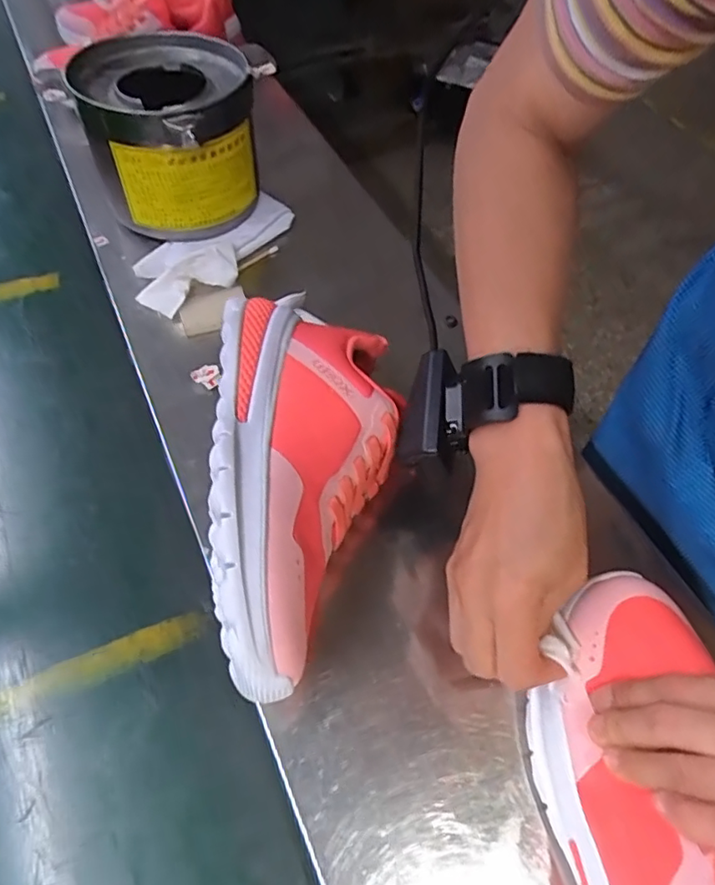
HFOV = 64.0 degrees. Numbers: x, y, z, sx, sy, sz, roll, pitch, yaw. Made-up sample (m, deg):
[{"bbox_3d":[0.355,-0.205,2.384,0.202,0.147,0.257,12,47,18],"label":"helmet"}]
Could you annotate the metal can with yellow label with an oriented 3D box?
[{"bbox_3d":[-0.158,-0.257,0.496,0.131,0.119,0.133,2,57,-2],"label":"metal can with yellow label"}]

